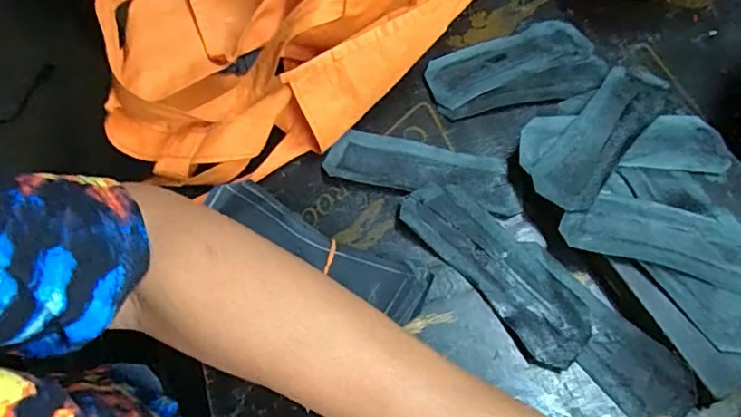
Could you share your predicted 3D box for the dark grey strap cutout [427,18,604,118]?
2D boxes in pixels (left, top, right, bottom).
[{"bbox_3d":[0.122,-0.116,0.447,0.145,0.004,0.074,-17,67,-7],"label":"dark grey strap cutout"}]

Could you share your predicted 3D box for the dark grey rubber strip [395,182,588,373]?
[{"bbox_3d":[0.088,0.039,0.370,0.055,0.007,0.151,-37,71,-15],"label":"dark grey rubber strip"}]

